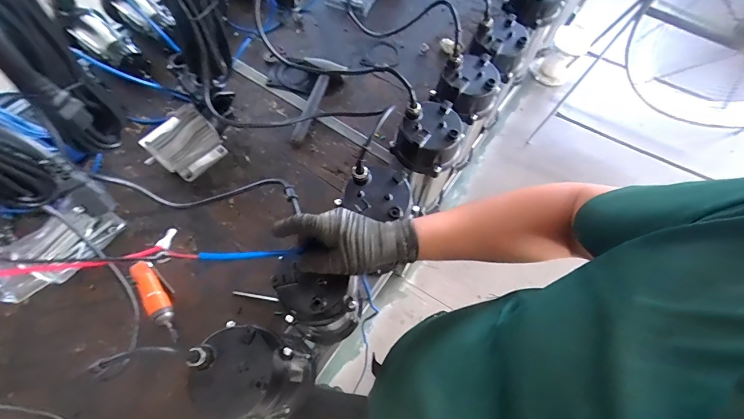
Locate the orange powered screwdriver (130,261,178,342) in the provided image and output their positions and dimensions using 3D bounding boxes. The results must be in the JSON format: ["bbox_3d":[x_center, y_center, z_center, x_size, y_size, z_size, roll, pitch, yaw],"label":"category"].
[{"bbox_3d":[-0.434,0.184,0.713,0.052,0.033,0.178,-29,70,-14],"label":"orange powered screwdriver"}]

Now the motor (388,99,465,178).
[{"bbox_3d":[0.109,-0.131,0.653,0.114,0.078,0.111,-38,73,-17],"label":"motor"}]

